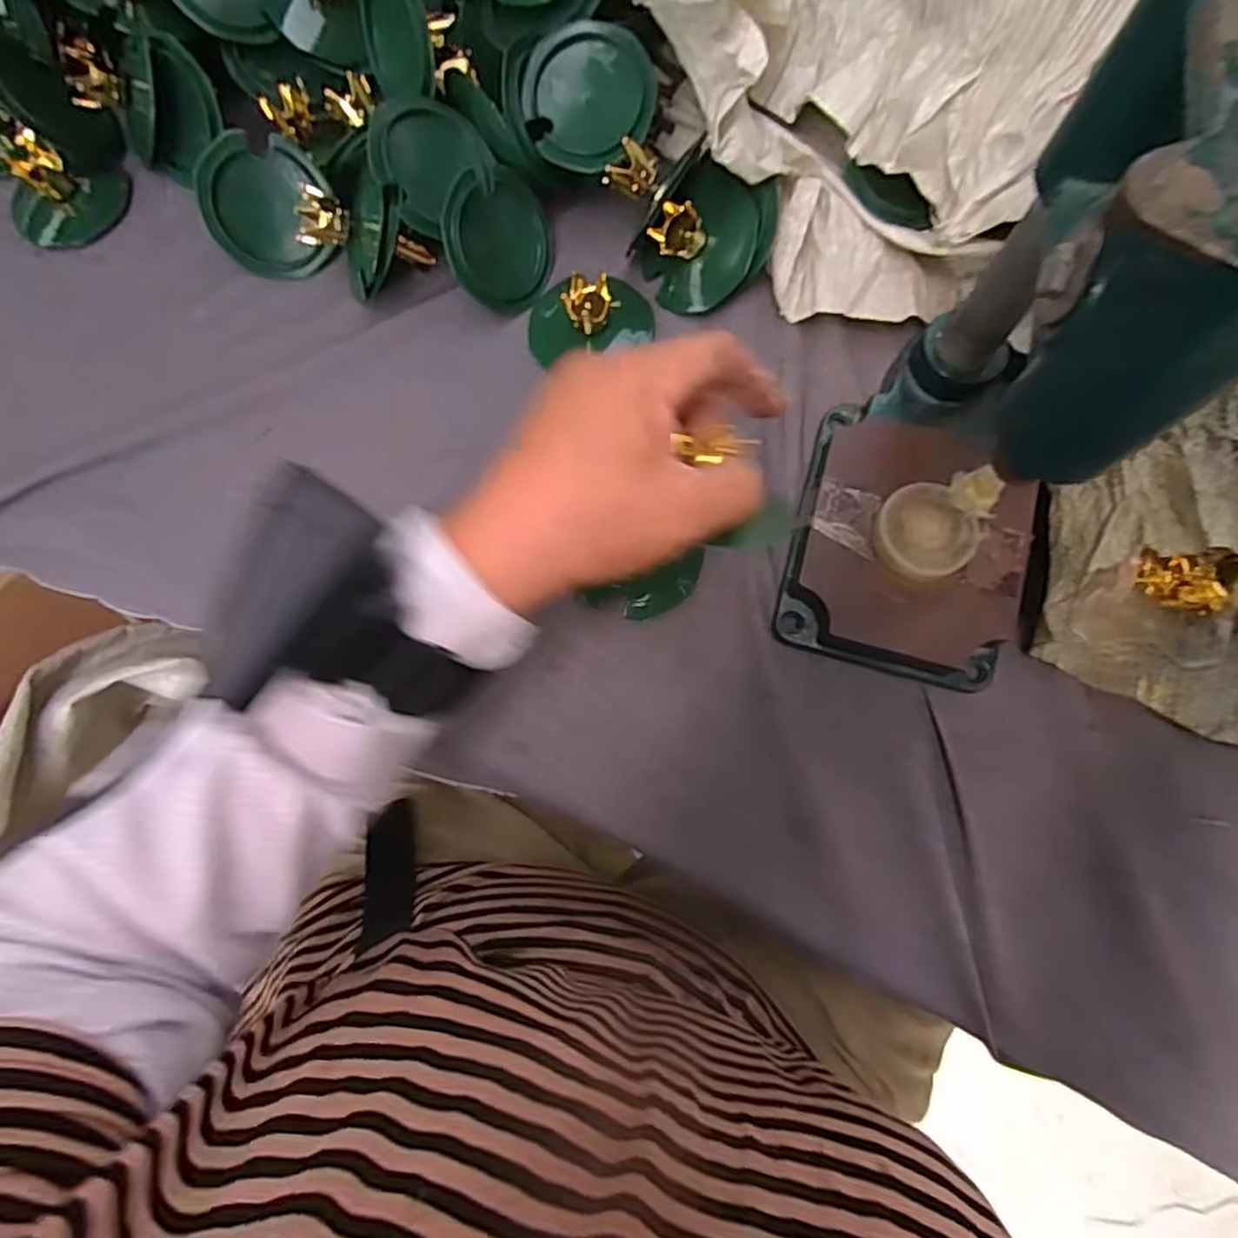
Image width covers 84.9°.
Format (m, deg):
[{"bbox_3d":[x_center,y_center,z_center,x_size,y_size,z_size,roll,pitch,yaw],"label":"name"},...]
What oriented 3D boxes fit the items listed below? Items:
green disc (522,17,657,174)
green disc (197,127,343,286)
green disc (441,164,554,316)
[{"bbox_3d":[-0.017,-0.303,0.391,0.073,0.011,0.072,0,104,1],"label":"green disc"},{"bbox_3d":[-0.219,-0.253,0.419,0.075,0.012,0.076,0,119,0],"label":"green disc"},{"bbox_3d":[-0.072,-0.228,0.407,0.010,0.074,0.075,22,67,44],"label":"green disc"}]

